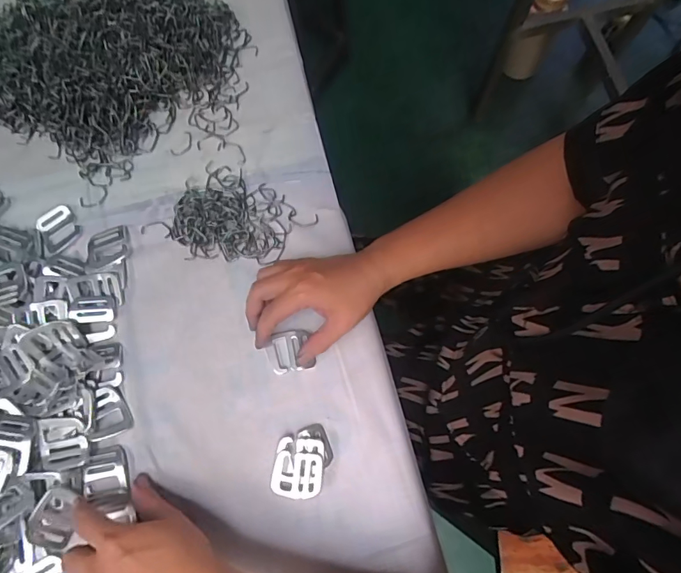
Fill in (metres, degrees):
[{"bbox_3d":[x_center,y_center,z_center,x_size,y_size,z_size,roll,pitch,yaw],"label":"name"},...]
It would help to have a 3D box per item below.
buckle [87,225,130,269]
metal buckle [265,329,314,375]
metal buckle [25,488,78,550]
[{"bbox_3d":[-0.238,-0.039,0.449,0.046,0.009,0.042,-15,75,-2],"label":"buckle"},{"bbox_3d":[-0.049,0.062,0.422,0.043,0.011,0.039,-11,75,-1],"label":"metal buckle"},{"bbox_3d":[-0.245,0.198,0.380,0.035,0.007,0.044,36,60,-26],"label":"metal buckle"}]

